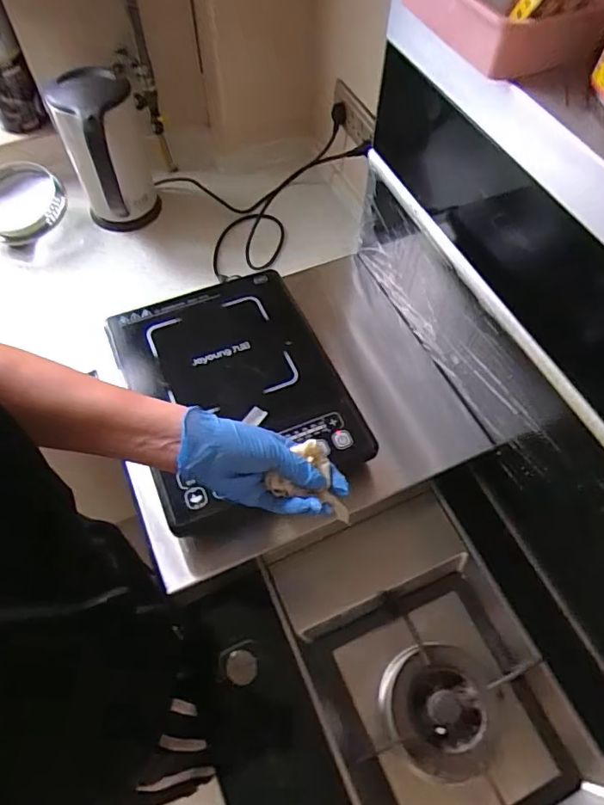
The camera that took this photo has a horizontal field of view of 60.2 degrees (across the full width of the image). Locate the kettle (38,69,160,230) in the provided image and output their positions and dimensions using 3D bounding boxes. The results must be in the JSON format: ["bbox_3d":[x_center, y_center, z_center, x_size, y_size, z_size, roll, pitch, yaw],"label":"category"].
[{"bbox_3d":[-0.354,-0.452,0.947,0.135,0.256,0.152,-21,63,-13],"label":"kettle"}]

